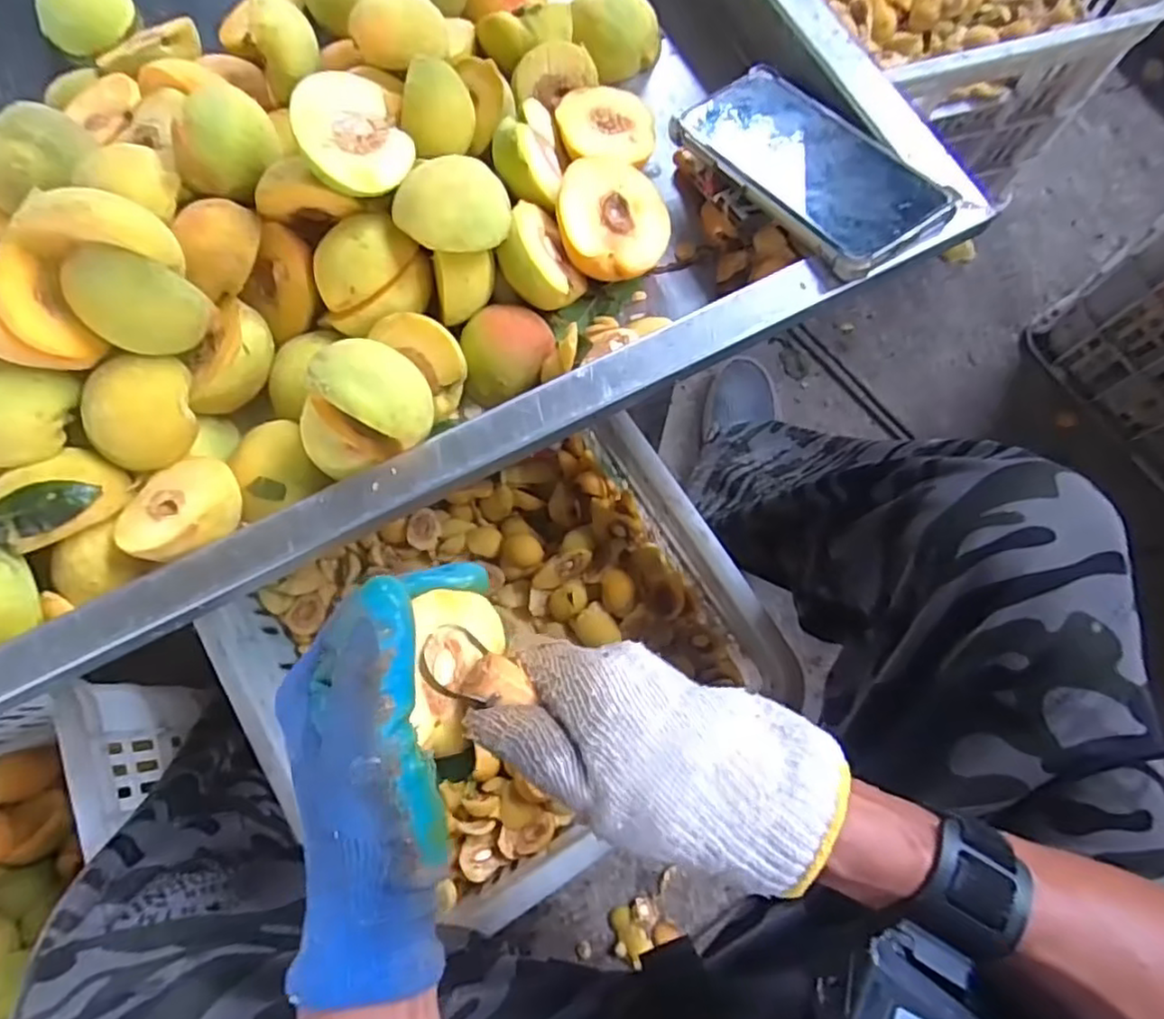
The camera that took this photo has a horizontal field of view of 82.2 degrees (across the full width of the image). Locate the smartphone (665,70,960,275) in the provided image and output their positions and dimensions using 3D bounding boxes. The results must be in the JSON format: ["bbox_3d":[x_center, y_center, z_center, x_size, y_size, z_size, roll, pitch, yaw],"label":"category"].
[{"bbox_3d":[0.127,-0.199,0.381,0.081,0.011,0.162,-33,64,-10],"label":"smartphone"}]

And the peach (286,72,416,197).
[{"bbox_3d":[-0.121,-0.189,0.348,0.058,0.029,0.058,-31,100,-27],"label":"peach"}]

